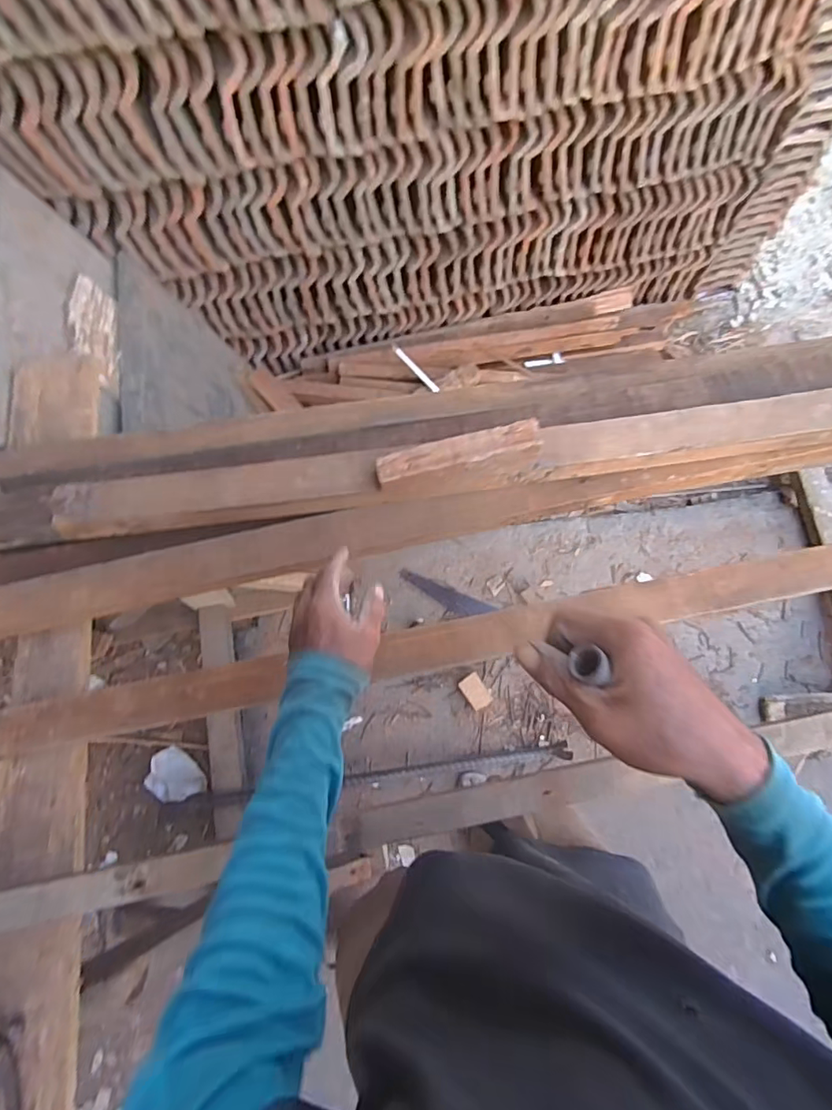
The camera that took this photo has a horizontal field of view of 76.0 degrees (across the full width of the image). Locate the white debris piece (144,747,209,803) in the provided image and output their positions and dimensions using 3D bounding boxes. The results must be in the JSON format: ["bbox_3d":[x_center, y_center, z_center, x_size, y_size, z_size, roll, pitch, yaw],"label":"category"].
[{"bbox_3d":[-0.587,0.540,1.295,0.144,0.025,0.111,34,75,9],"label":"white debris piece"}]

